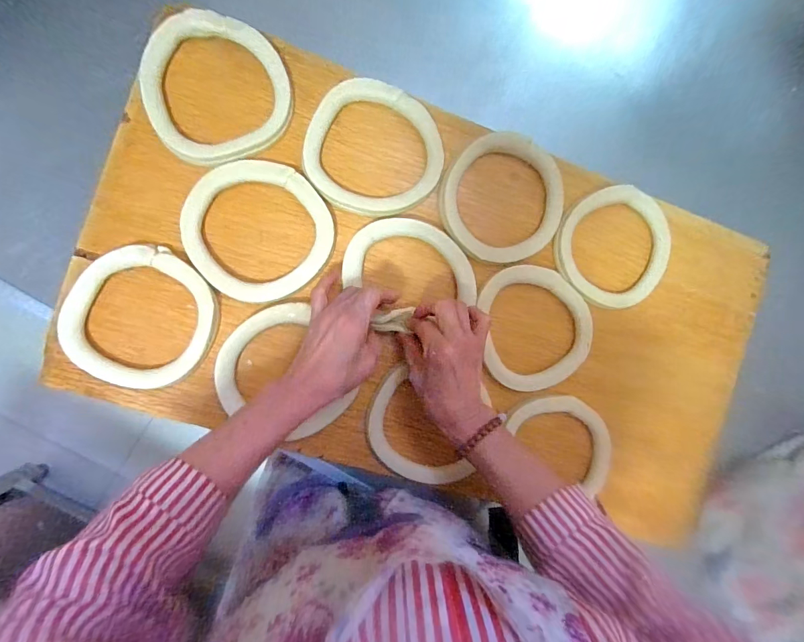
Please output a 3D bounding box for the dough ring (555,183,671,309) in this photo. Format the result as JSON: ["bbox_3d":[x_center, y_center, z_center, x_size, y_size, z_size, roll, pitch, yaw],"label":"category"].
[{"bbox_3d":[0.261,-0.090,0.470,0.147,0.021,0.139,0,91,-8],"label":"dough ring"}]

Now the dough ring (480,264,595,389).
[{"bbox_3d":[0.160,0.007,0.456,0.130,0.015,0.147,-11,93,-7],"label":"dough ring"}]

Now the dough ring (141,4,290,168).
[{"bbox_3d":[-0.194,-0.244,0.401,0.145,0.019,0.141,0,91,-8],"label":"dough ring"}]

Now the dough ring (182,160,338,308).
[{"bbox_3d":[-0.154,-0.098,0.415,0.145,0.012,0.154,0,91,-8],"label":"dough ring"}]

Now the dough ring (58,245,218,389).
[{"bbox_3d":[-0.270,-0.002,0.399,0.137,0.016,0.142,0,91,-8],"label":"dough ring"}]

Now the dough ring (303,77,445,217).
[{"bbox_3d":[-0.028,-0.191,0.430,0.149,0.010,0.142,0,91,-8],"label":"dough ring"}]

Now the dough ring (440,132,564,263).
[{"bbox_3d":[0.118,-0.143,0.450,0.144,0.010,0.144,0,91,-8],"label":"dough ring"}]

